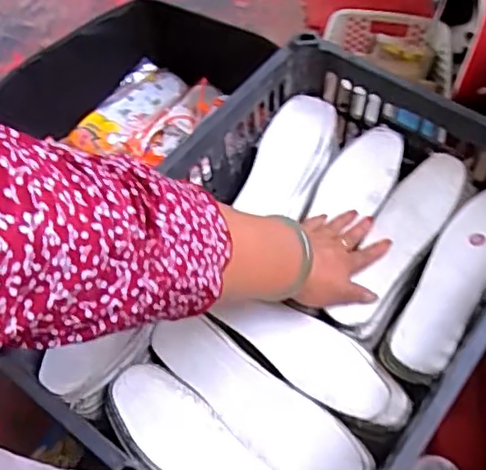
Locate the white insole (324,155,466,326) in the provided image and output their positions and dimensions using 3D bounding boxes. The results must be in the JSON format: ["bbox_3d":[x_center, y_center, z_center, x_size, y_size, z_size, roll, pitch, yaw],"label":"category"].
[{"bbox_3d":[0.166,0.005,0.667,0.066,0.024,0.220,28,73,20],"label":"white insole"}]

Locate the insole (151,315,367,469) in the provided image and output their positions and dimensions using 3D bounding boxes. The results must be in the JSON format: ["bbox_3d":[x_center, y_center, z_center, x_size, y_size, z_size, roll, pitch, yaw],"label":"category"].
[{"bbox_3d":[0.009,0.152,0.574,0.228,0.014,0.065,35,65,23],"label":"insole"}]

